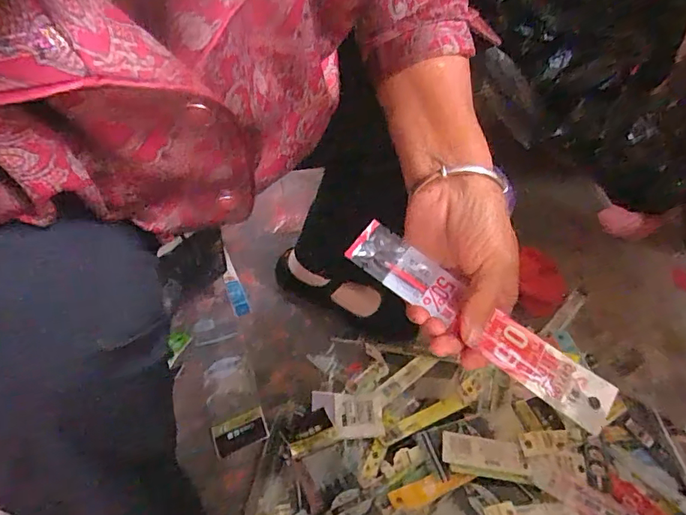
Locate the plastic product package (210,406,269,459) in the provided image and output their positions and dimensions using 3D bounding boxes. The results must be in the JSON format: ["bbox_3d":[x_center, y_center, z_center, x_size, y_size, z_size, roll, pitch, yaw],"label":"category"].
[{"bbox_3d":[-0.128,0.217,0.574,0.066,0.005,0.040,-21,59,-7],"label":"plastic product package"}]

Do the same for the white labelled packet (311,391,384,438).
[{"bbox_3d":[0.005,0.201,0.593,0.088,0.015,0.058,1,46,-4],"label":"white labelled packet"}]

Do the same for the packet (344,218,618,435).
[{"bbox_3d":[0.087,0.041,0.299,0.186,0.004,0.034,36,63,8],"label":"packet"}]

